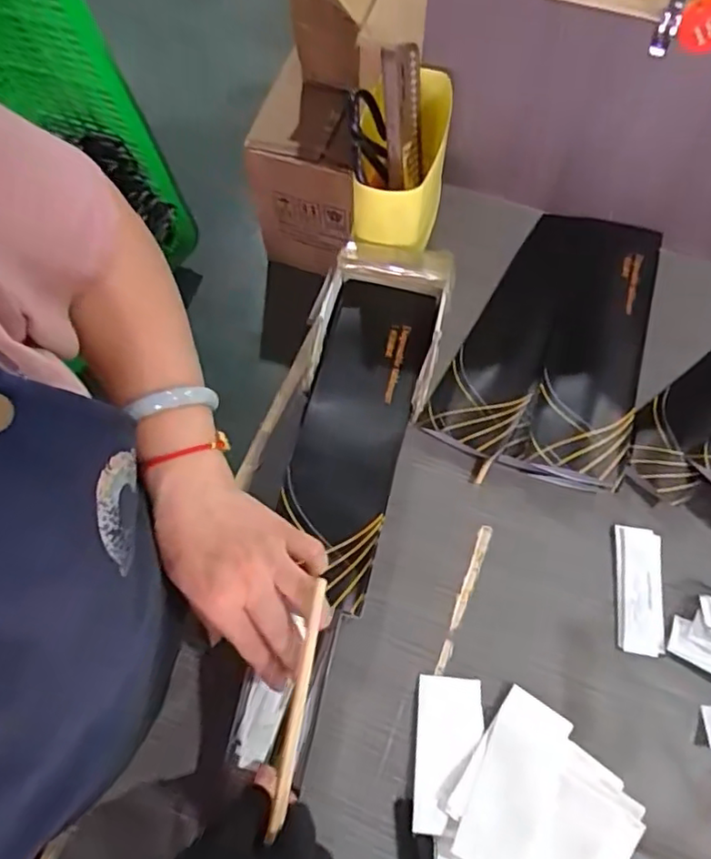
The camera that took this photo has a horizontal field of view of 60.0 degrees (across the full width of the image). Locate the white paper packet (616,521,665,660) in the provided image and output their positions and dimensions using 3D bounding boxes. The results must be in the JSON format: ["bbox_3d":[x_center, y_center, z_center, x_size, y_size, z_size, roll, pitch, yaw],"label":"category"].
[{"bbox_3d":[0.218,0.122,0.470,0.034,0.004,0.094,7,66,5],"label":"white paper packet"}]

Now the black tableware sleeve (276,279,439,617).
[{"bbox_3d":[0.001,-0.002,0.492,0.091,0.019,0.272,8,64,6],"label":"black tableware sleeve"}]

